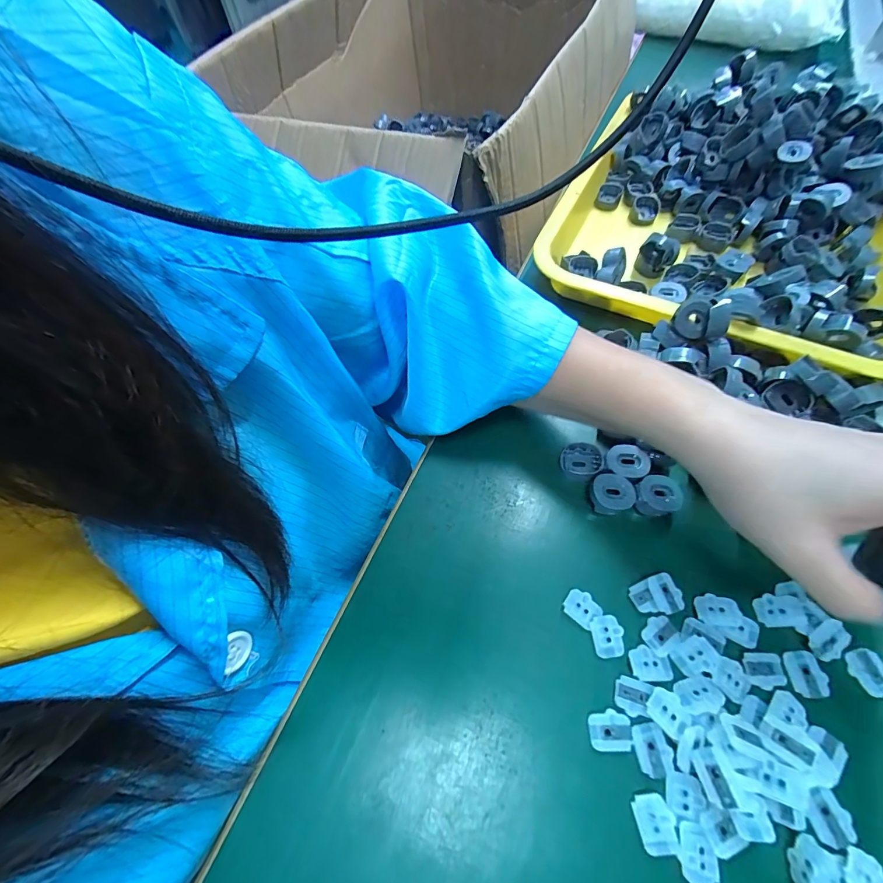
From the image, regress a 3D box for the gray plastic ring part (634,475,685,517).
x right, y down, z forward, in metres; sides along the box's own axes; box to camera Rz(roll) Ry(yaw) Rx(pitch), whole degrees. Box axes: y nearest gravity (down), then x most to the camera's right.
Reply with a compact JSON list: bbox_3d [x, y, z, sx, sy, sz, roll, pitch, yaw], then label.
[{"bbox_3d":[0.145,0.038,0.259,0.029,0.015,0.025,-23,63,-10],"label":"gray plastic ring part"}]

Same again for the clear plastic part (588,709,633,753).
[{"bbox_3d":[0.089,0.152,0.201,0.022,0.004,0.017,-5,61,0],"label":"clear plastic part"}]

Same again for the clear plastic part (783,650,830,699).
[{"bbox_3d":[0.201,0.127,0.210,0.019,0.004,0.022,-2,61,1],"label":"clear plastic part"}]

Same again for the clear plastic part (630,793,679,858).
[{"bbox_3d":[0.104,0.185,0.185,0.016,0.005,0.022,-10,62,-3],"label":"clear plastic part"}]

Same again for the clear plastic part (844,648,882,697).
[{"bbox_3d":[0.237,0.127,0.212,0.018,0.004,0.023,-23,63,-10],"label":"clear plastic part"}]

